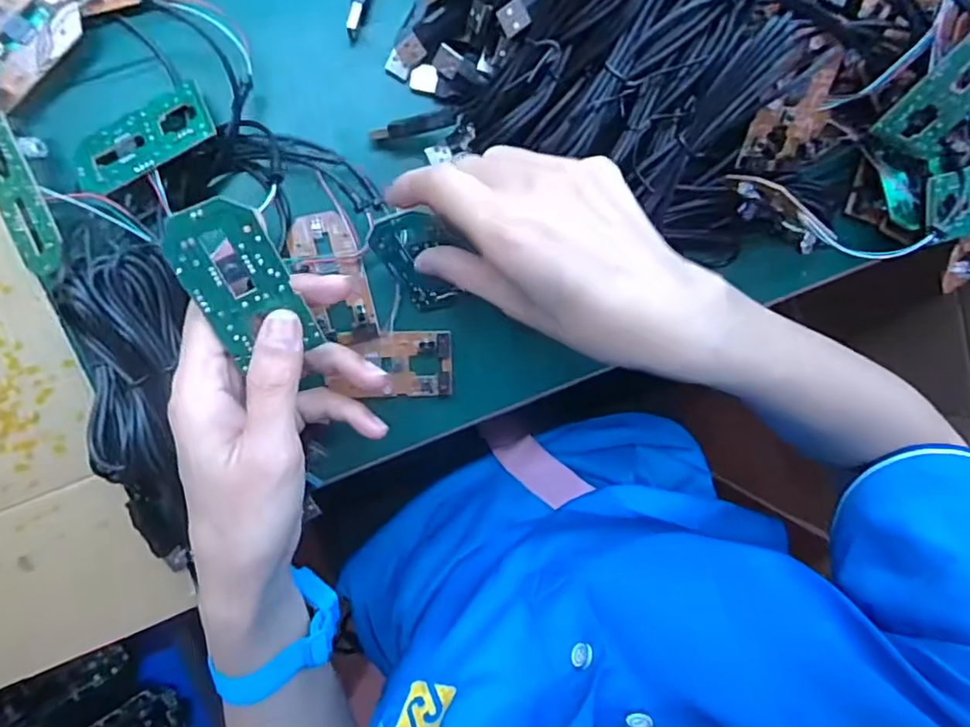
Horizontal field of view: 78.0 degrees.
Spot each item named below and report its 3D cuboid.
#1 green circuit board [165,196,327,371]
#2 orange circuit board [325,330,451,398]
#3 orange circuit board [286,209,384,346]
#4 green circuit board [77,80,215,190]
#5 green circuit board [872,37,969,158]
[{"bbox_3d":[-0.093,-0.030,0.231,0.035,0.004,0.065,-27,122,-11],"label":"green circuit board"},{"bbox_3d":[-0.050,0.001,0.326,0.064,0.009,0.036,-2,97,-9],"label":"orange circuit board"},{"bbox_3d":[-0.081,-0.044,0.318,0.033,0.008,0.070,-19,99,-6],"label":"orange circuit board"},{"bbox_3d":[-0.163,-0.106,0.284,0.068,0.004,0.033,-27,74,1],"label":"green circuit board"},{"bbox_3d":[0.235,-0.133,0.295,0.040,0.074,0.010,13,55,-14],"label":"green circuit board"}]

